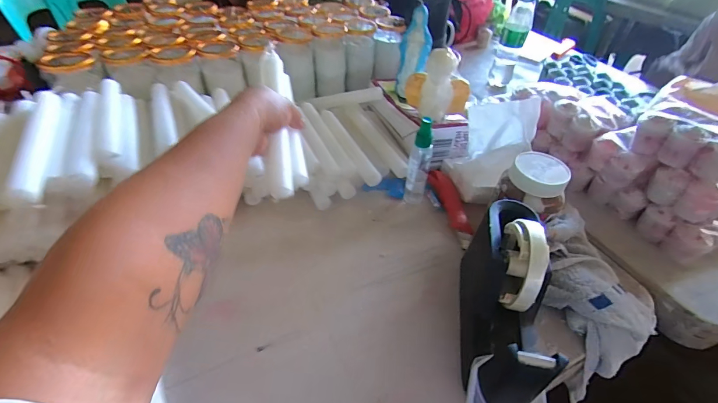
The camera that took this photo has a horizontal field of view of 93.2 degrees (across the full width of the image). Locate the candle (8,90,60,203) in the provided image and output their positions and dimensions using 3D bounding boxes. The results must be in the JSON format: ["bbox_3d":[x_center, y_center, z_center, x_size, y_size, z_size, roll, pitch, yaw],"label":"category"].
[{"bbox_3d":[-0.326,-0.064,0.348,0.019,0.017,0.196,-19,48,-21],"label":"candle"}]

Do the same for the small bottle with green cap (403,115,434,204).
[{"bbox_3d":[0.084,-0.052,0.472,0.029,0.129,0.027,11,45,9],"label":"small bottle with green cap"}]

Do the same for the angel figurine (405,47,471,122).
[{"bbox_3d":[0.125,-0.185,0.539,0.103,0.088,0.042,12,45,10],"label":"angel figurine"}]

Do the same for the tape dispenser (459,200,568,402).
[{"bbox_3d":[0.142,0.089,0.331,0.066,0.135,0.182,9,44,7],"label":"tape dispenser"}]

